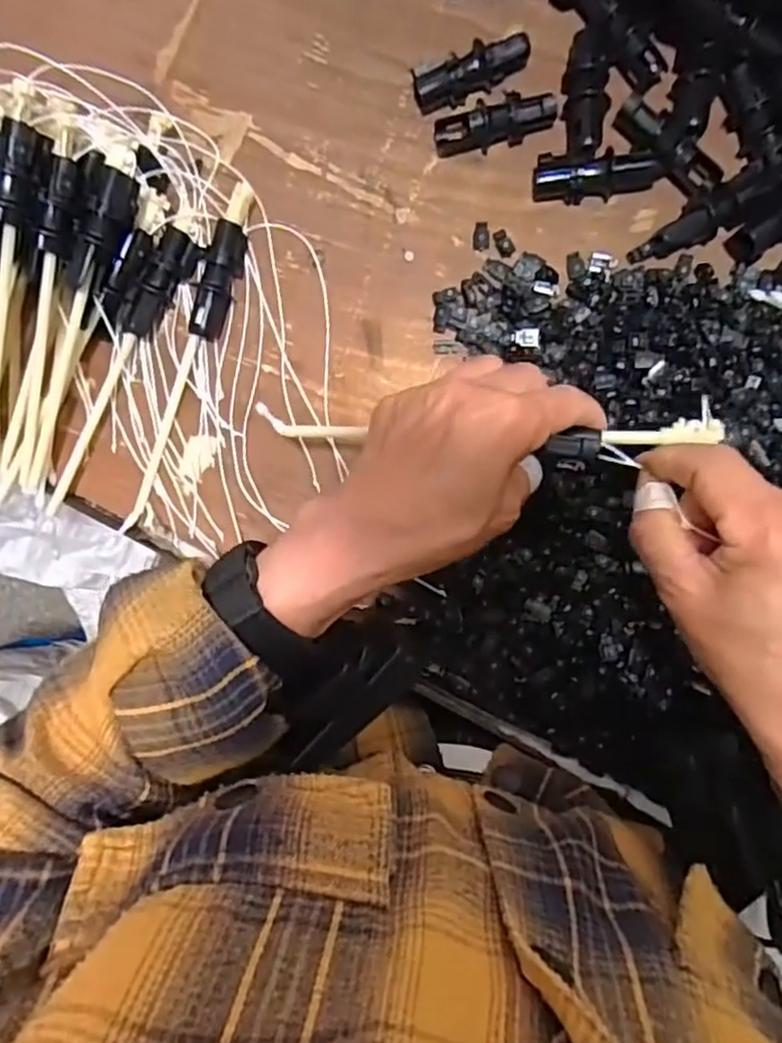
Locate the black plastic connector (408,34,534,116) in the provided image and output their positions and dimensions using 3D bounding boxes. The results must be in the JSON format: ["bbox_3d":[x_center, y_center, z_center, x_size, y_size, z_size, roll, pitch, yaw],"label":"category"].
[{"bbox_3d":[0.047,-0.256,0.397,0.067,0.018,0.020,-21,87,6],"label":"black plastic connector"}]

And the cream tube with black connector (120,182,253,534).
[{"bbox_3d":[-0.118,-0.095,0.410,0.017,0.018,0.208,19,92,7],"label":"cream tube with black connector"}]

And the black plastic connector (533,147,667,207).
[{"bbox_3d":[0.117,-0.193,0.389,0.069,0.025,0.021,-5,89,7],"label":"black plastic connector"}]

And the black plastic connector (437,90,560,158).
[{"bbox_3d":[0.059,-0.228,0.397,0.066,0.019,0.020,-10,88,7],"label":"black plastic connector"}]

